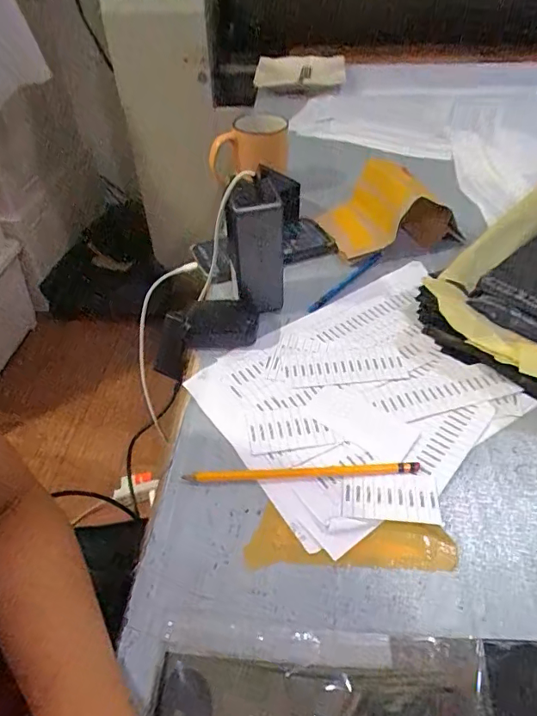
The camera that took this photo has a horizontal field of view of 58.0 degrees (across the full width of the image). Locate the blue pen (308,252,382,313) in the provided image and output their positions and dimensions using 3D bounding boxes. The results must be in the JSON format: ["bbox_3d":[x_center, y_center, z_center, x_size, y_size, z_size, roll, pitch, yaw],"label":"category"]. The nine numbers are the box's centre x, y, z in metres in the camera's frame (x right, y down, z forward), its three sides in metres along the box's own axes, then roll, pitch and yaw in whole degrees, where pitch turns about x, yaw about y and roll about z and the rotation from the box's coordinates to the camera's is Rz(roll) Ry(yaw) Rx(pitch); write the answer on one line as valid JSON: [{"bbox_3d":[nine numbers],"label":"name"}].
[{"bbox_3d":[0.092,-0.090,0.568,0.016,0.011,0.133,33,54,30],"label":"blue pen"}]

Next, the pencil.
[{"bbox_3d":[0.027,0.090,0.385,0.183,0.006,0.011,-2,45,1],"label":"pencil"}]

